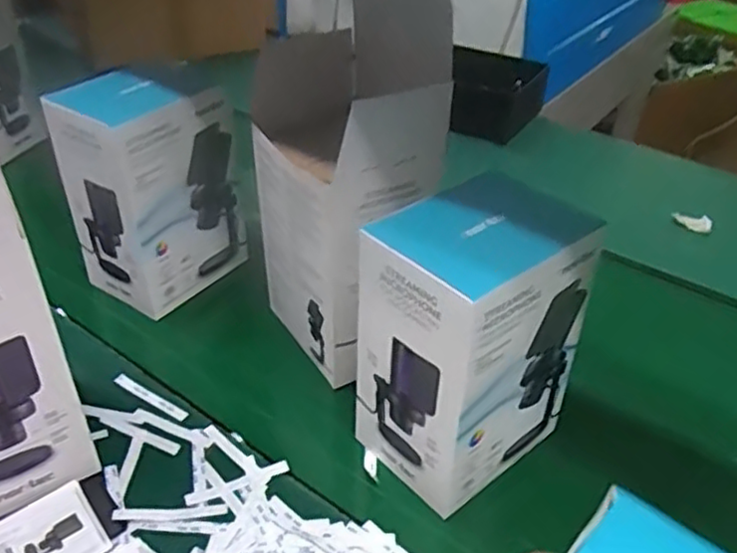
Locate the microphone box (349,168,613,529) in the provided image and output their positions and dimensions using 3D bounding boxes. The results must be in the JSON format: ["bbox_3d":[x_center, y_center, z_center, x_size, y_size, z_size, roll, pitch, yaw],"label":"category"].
[{"bbox_3d":[0.083,0.056,0.568,0.148,0.224,0.114,-27,46,-31],"label":"microphone box"}]

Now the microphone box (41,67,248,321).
[{"bbox_3d":[-0.237,-0.097,0.767,0.110,0.232,0.158,24,43,26],"label":"microphone box"}]

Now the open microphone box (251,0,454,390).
[{"bbox_3d":[-0.028,-0.089,0.649,0.117,0.328,0.159,-22,44,-27],"label":"open microphone box"}]

